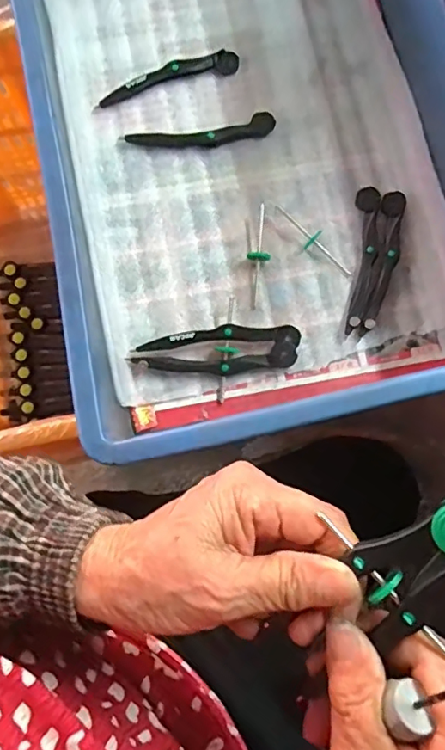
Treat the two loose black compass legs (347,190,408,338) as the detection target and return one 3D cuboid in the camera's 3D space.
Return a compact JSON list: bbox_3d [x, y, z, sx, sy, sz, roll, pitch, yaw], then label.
[{"bbox_3d":[0.110,-0.082,0.378,0.033,0.010,0.111,9,80,3],"label":"two loose black compass legs"}]

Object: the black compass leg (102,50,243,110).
[{"bbox_3d":[-0.041,-0.228,0.406,0.110,0.008,0.019,-17,80,-2],"label":"black compass leg"}]

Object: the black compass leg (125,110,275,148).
[{"bbox_3d":[-0.016,-0.180,0.397,0.110,0.006,0.020,-10,79,-1],"label":"black compass leg"}]

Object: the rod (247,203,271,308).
[{"bbox_3d":[0.026,-0.085,0.381,0.015,0.012,0.075,8,80,2],"label":"rod"}]

